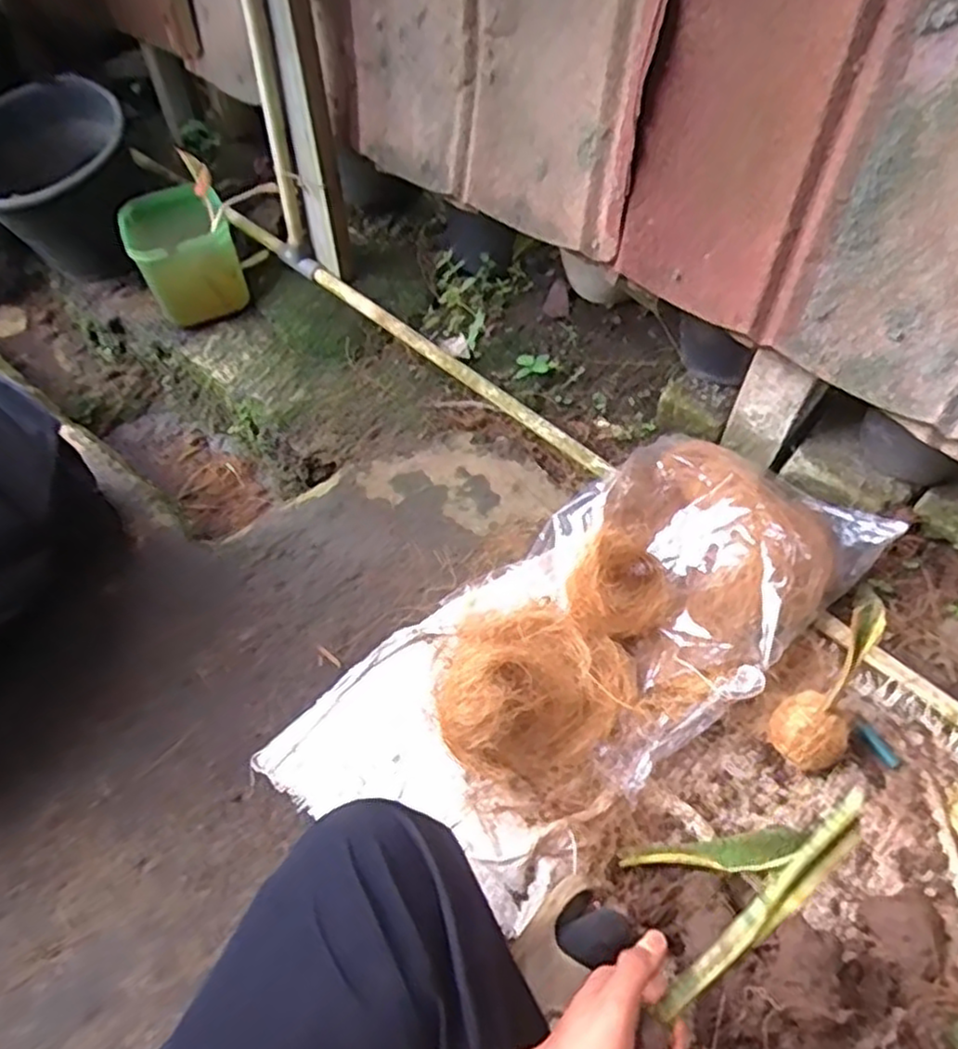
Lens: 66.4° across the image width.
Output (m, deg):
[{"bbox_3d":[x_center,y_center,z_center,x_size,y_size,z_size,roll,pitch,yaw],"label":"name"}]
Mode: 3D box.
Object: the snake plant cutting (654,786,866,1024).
[{"bbox_3d":[0.189,0.250,0.476,0.191,0.032,0.023,-38,61,-12],"label":"snake plant cutting"}]

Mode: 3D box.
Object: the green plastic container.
[{"bbox_3d":[-0.466,-0.410,1.188,0.158,0.178,0.156,-22,56,-15],"label":"green plastic container"}]

